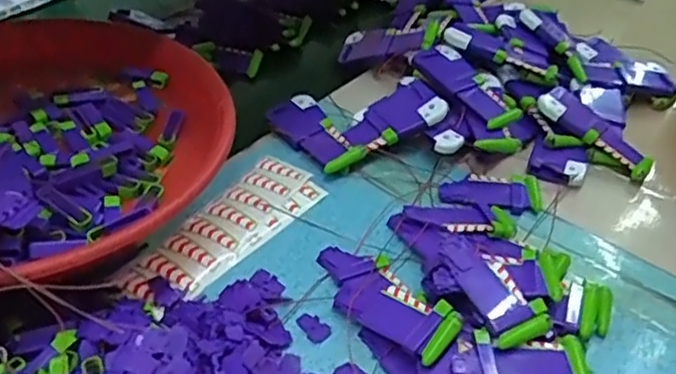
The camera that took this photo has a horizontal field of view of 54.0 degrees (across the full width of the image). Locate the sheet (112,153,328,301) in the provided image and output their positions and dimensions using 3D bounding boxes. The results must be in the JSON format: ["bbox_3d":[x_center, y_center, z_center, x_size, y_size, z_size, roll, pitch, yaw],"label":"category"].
[{"bbox_3d":[-0.096,0.031,0.544,0.074,0.010,0.188,30,47,27],"label":"sheet"}]

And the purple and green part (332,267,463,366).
[{"bbox_3d":[0.043,0.087,0.471,0.047,0.015,0.094,-31,38,-34],"label":"purple and green part"}]

